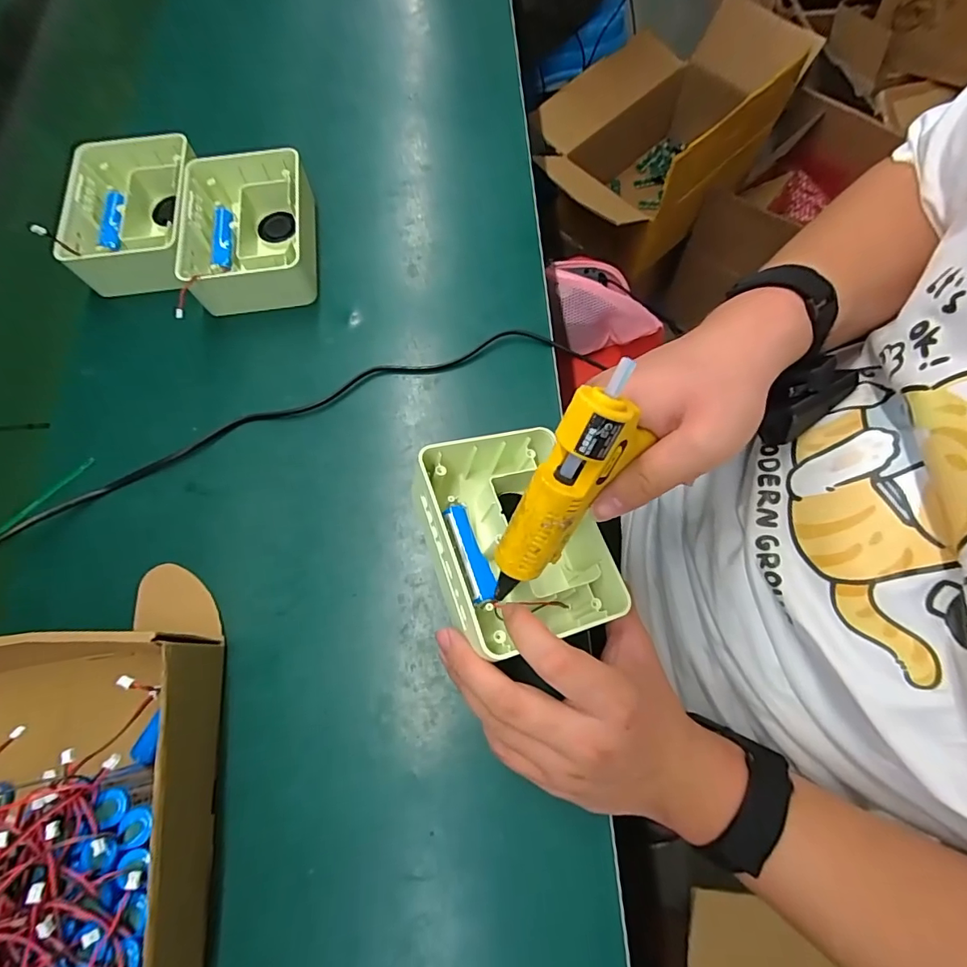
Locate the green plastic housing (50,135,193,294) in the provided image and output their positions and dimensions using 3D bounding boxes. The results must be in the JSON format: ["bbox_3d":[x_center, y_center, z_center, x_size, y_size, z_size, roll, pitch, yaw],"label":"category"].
[{"bbox_3d":[-0.327,-0.252,0.458,0.111,0.045,0.143,-8,70,0],"label":"green plastic housing"}]

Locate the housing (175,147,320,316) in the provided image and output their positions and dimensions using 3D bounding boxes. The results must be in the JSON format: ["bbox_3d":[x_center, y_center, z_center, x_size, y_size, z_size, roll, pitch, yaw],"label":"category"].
[{"bbox_3d":[-0.211,-0.231,0.453,0.115,0.051,0.149,-9,70,-1],"label":"housing"}]

